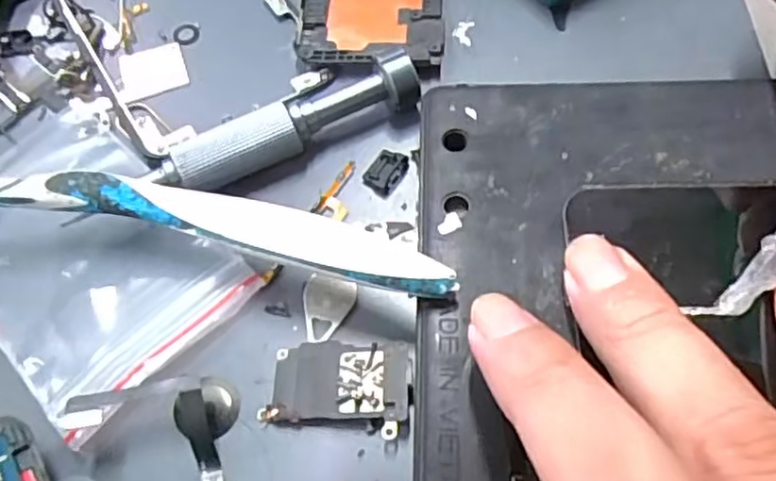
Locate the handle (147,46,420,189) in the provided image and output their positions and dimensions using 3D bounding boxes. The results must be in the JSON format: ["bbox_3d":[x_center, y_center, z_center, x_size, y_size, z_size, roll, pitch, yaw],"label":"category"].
[{"bbox_3d":[-0.028,-0.035,0.188,0.077,0.013,0.015,-22,62,-6],"label":"handle"}]

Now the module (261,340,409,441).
[{"bbox_3d":[-0.012,0.034,0.159,0.034,0.004,0.022,1,62,6],"label":"module"}]

